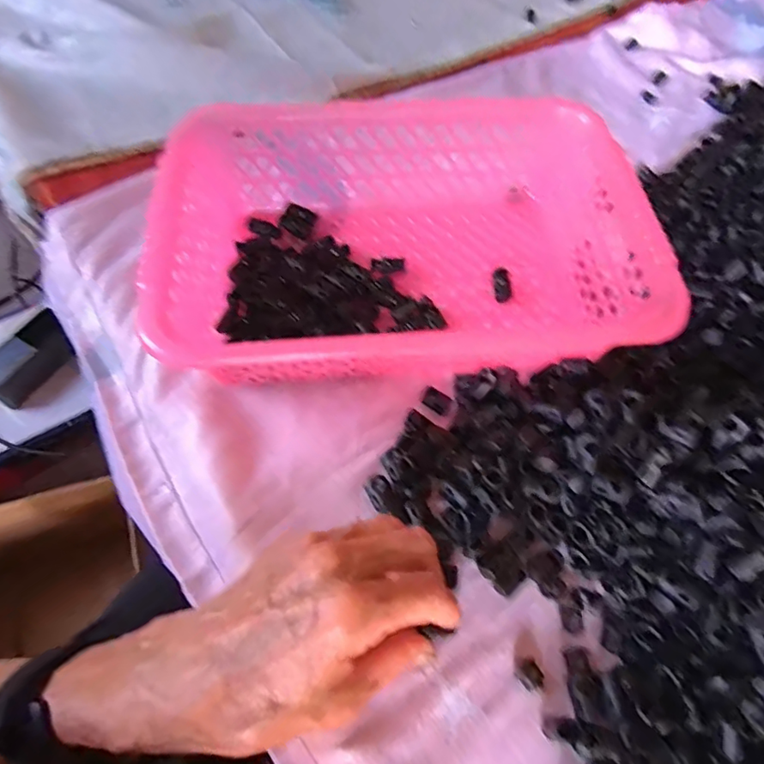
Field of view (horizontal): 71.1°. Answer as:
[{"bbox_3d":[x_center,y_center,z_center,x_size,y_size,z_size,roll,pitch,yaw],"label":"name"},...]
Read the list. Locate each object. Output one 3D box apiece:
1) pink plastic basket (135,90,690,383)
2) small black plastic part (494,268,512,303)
[{"bbox_3d":[0.015,-0.092,0.361,0.307,0.071,0.212,0,59,-3],"label":"pink plastic basket"},{"bbox_3d":[0.089,-0.071,0.393,0.013,0.006,0.028,2,73,-1],"label":"small black plastic part"}]

